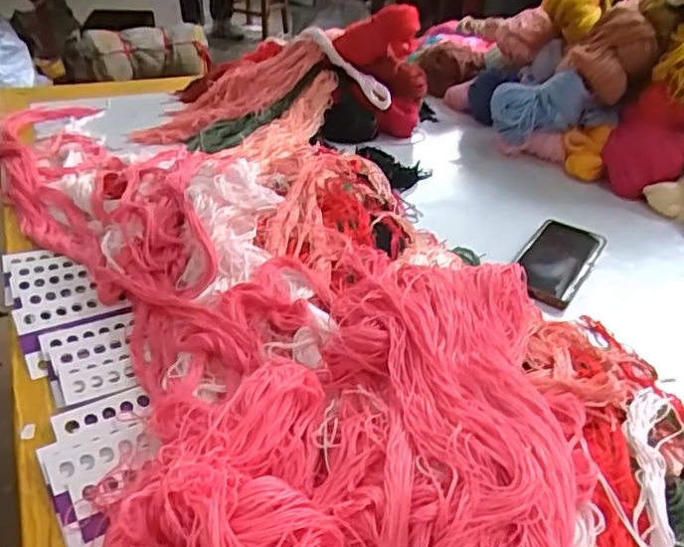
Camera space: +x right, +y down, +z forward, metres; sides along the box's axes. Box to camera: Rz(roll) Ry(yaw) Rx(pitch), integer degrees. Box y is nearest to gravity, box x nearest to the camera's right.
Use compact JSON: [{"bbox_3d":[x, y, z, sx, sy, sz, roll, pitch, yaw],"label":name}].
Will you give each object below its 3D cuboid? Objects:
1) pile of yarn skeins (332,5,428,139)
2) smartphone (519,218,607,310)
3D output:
[{"bbox_3d":[0.063,-0.311,0.942,0.148,0.187,0.093,3,35,-3],"label":"pile of yarn skeins"},{"bbox_3d":[0.246,-0.016,0.684,0.074,0.010,0.173,24,39,25],"label":"smartphone"}]

